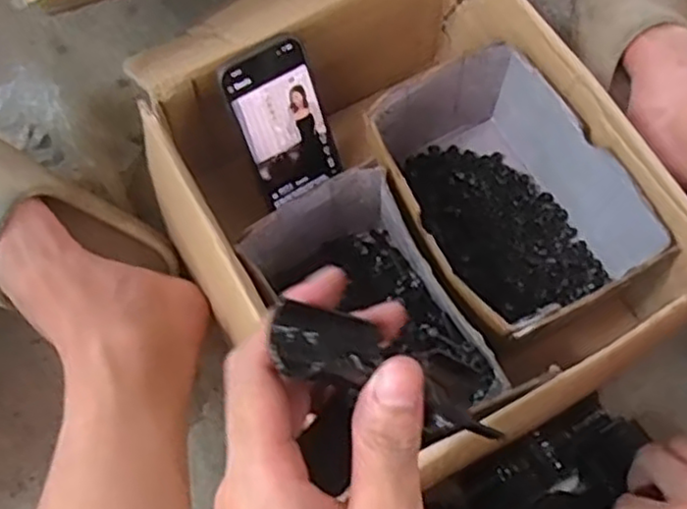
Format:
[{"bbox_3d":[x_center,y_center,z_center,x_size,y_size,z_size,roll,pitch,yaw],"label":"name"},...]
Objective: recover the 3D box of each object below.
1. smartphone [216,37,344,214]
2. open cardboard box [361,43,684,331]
[{"bbox_3d":[-0.046,-0.102,0.552,0.070,0.128,0.006,-32,42,-13],"label":"smartphone"},{"bbox_3d":[0.119,-0.040,0.553,0.149,0.096,0.209,-27,70,-13],"label":"open cardboard box"}]

